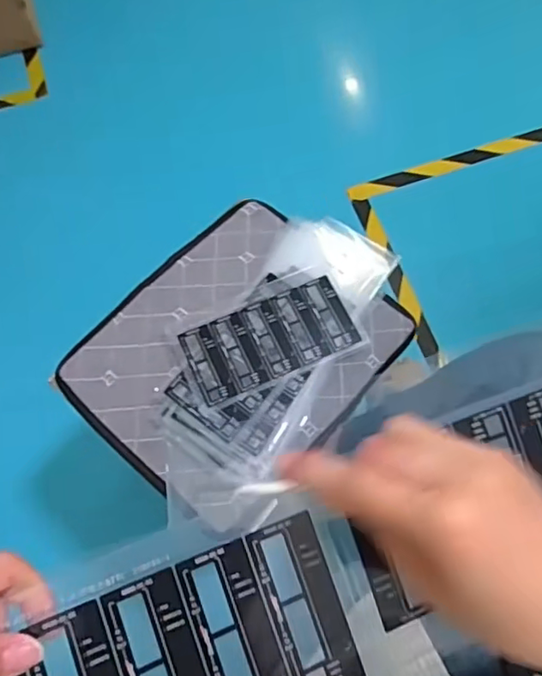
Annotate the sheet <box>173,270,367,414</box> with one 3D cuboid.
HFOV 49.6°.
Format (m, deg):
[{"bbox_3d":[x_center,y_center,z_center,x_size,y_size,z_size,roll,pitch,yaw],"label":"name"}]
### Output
[{"bbox_3d":[-0.001,-0.002,0.633,0.185,0.009,0.101,-22,71,-10],"label":"sheet"}]

